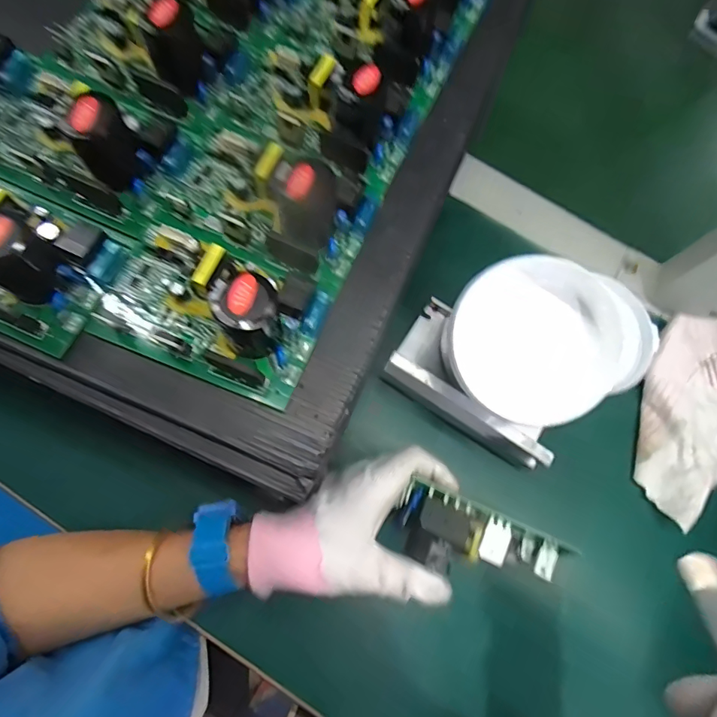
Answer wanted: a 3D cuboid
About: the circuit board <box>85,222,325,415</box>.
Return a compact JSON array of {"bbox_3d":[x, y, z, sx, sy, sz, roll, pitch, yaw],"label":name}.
[{"bbox_3d":[-0.077,-0.030,0.233,0.114,0.049,0.068,22,72,1],"label":"circuit board"}]

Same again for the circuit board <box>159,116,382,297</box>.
[{"bbox_3d":[-0.047,-0.092,0.253,0.111,0.048,0.075,29,72,4],"label":"circuit board"}]

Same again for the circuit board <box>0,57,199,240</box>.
[{"bbox_3d":[-0.153,-0.124,0.252,0.109,0.047,0.070,24,72,2],"label":"circuit board"}]

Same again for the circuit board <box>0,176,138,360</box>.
[{"bbox_3d":[-0.187,-0.062,0.231,0.122,0.048,0.075,25,72,2],"label":"circuit board"}]

